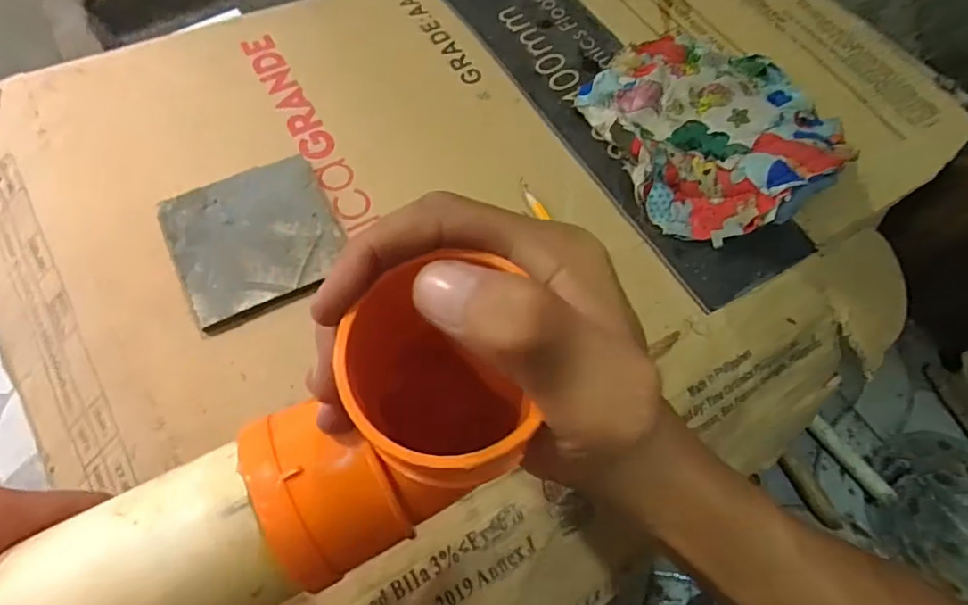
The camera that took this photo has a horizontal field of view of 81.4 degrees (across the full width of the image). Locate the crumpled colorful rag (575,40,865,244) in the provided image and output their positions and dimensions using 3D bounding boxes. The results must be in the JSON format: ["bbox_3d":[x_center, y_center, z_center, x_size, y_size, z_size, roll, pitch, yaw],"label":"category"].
[{"bbox_3d":[0.164,-0.128,0.385,0.151,0.054,0.180,-19,66,-9],"label":"crumpled colorful rag"}]

